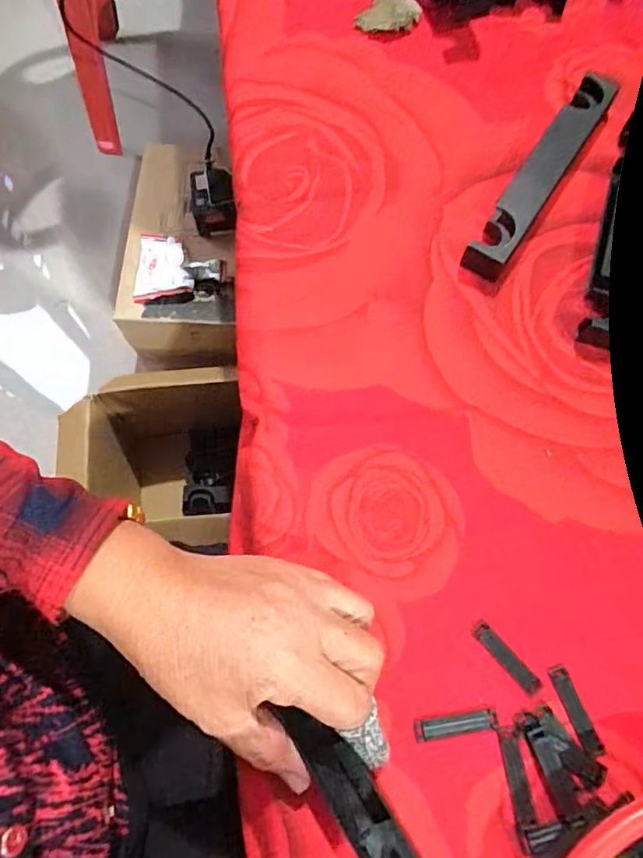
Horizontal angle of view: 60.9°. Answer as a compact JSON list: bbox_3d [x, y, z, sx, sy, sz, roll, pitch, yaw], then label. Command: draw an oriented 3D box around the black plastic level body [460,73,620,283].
[{"bbox_3d":[0.177,-0.204,0.424,0.032,0.029,0.219,31,72,12],"label":"black plastic level body"}]

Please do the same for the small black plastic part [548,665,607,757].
[{"bbox_3d":[0.140,0.154,0.299,0.011,0.004,0.046,-19,70,-7],"label":"small black plastic part"}]

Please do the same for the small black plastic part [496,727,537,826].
[{"bbox_3d":[0.103,0.183,0.288,0.010,0.004,0.044,-9,69,-3],"label":"small black plastic part"}]

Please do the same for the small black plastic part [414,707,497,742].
[{"bbox_3d":[0.074,0.161,0.297,0.045,0.004,0.010,-9,69,-3],"label":"small black plastic part"}]

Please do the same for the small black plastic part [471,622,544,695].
[{"bbox_3d":[0.105,0.129,0.309,0.010,0.004,0.046,-39,73,-13],"label":"small black plastic part"}]

